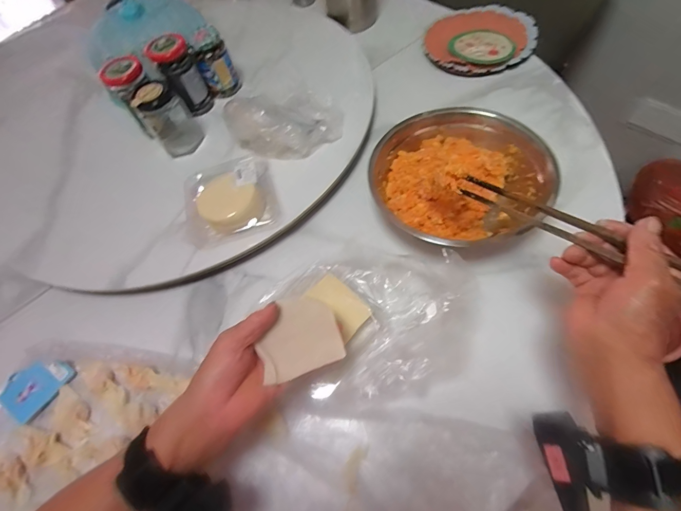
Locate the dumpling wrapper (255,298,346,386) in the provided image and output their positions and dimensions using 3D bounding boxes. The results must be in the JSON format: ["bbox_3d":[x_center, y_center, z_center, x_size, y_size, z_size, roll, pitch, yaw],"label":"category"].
[{"bbox_3d":[-0.043,0.079,0.346,0.078,0.007,0.074,-21,62,-7],"label":"dumpling wrapper"}]

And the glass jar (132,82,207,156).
[{"bbox_3d":[-0.279,-0.230,0.571,0.076,0.096,0.075,-3,61,6],"label":"glass jar"}]

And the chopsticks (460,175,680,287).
[{"bbox_3d":[0.200,-0.028,0.317,0.023,0.019,0.208,-38,48,-16],"label":"chopsticks"}]

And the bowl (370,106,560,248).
[{"bbox_3d":[0.158,-0.112,0.482,0.226,0.072,0.204,-12,60,1],"label":"bowl"}]

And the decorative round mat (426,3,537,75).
[{"bbox_3d":[0.271,-0.422,0.675,0.192,0.031,0.198,-3,61,6],"label":"decorative round mat"}]

